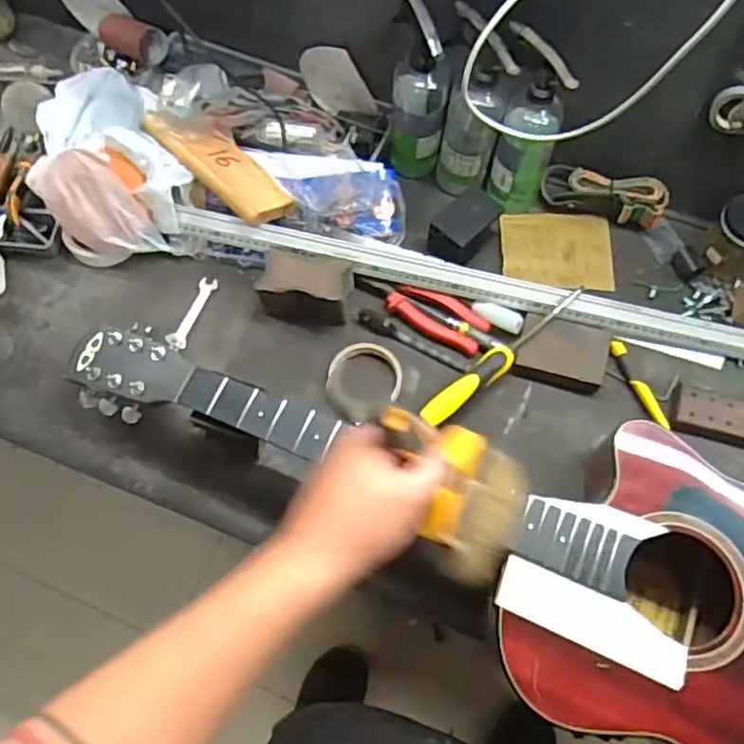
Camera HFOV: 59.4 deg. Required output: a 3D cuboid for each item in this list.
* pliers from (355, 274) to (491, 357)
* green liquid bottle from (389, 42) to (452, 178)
[{"bbox_3d":[0.063,-0.083,0.795,0.165,0.019,0.061,28,70,12],"label":"pliers"},{"bbox_3d":[0.058,-0.327,0.812,0.066,0.178,0.065,6,67,3],"label":"green liquid bottle"}]

